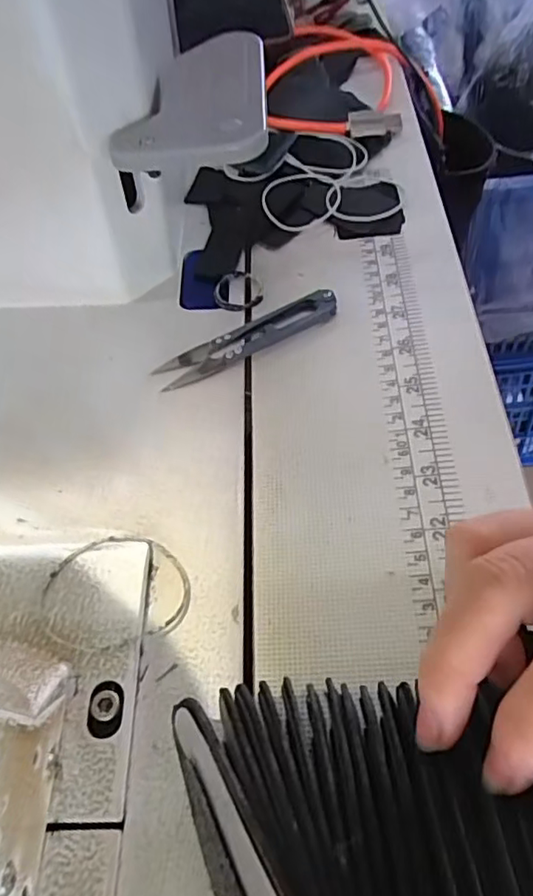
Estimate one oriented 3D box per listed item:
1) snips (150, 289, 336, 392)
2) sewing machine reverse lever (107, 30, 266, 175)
[{"bbox_3d":[-0.010,-0.058,0.305,0.099,0.011,0.023,-26,57,-12],"label":"snips"},{"bbox_3d":[-0.032,-0.166,0.276,0.065,0.014,0.102,-3,55,11],"label":"sewing machine reverse lever"}]

